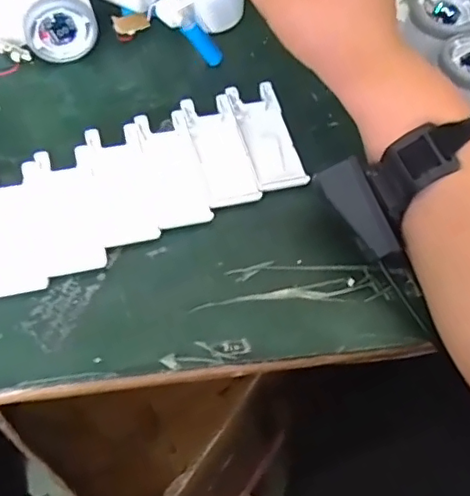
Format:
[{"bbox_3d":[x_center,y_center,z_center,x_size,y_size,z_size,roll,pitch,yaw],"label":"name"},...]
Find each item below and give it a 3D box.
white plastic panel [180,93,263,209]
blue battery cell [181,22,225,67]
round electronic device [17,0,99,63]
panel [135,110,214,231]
[{"bbox_3d":[-0.011,-0.078,0.445,0.039,0.005,0.104,-12,61,-10],"label":"white plastic panel"},{"bbox_3d":[-0.027,-0.174,0.486,0.015,0.050,0.014,-25,58,22],"label":"blue battery cell"},{"bbox_3d":[-0.151,-0.198,0.486,0.057,0.047,0.064,-14,61,-11],"label":"round electronic device"},{"bbox_3d":[-0.046,-0.061,0.433,0.040,0.005,0.104,-11,61,-10],"label":"panel"}]

